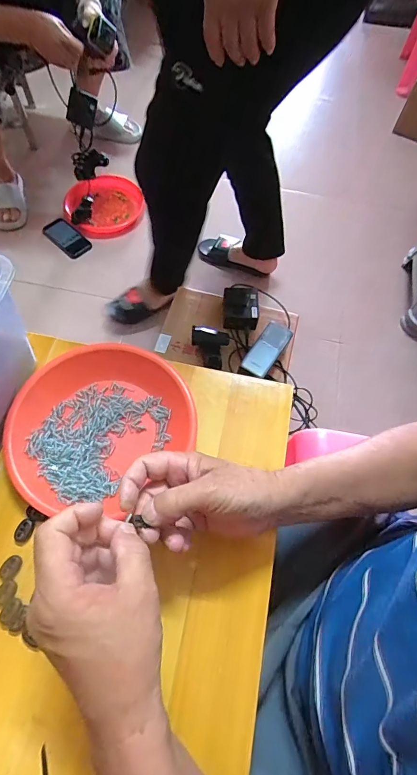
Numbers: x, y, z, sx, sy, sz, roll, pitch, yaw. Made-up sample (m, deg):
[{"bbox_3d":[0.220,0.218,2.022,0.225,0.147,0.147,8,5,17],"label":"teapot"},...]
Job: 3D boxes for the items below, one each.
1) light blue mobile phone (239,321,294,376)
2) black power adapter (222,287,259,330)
[{"bbox_3d":[0.114,-0.075,0.741,0.052,0.015,0.123,32,67,12],"label":"light blue mobile phone"},{"bbox_3d":[0.067,-0.170,0.804,0.074,0.048,0.076,1,65,-2],"label":"black power adapter"}]

